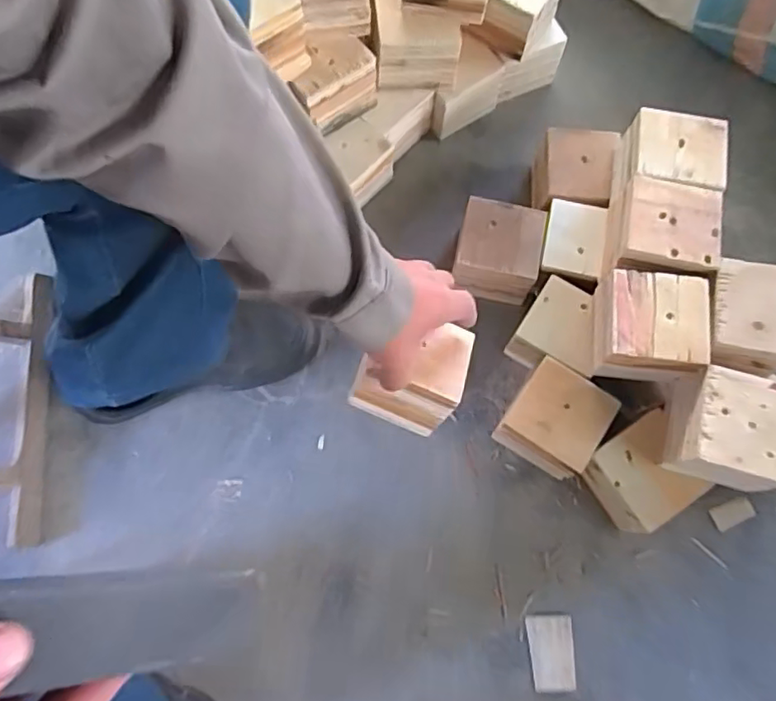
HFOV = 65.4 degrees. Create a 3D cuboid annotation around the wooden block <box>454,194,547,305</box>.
[{"bbox_3d":[0.126,-0.117,0.722,0.102,0.074,0.097,12,73,2],"label":"wooden block"}]

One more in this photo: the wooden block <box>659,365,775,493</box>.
[{"bbox_3d":[0.330,0.075,0.589,0.102,0.078,0.100,18,74,4],"label":"wooden block"}]

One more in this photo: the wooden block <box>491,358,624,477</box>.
[{"bbox_3d":[0.180,0.076,0.670,0.097,0.082,0.095,33,75,8],"label":"wooden block"}]

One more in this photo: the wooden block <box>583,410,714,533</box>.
[{"bbox_3d":[0.267,0.135,0.651,0.103,0.088,0.096,-33,77,-10],"label":"wooden block"}]

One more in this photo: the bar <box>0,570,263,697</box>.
[{"bbox_3d":[-0.120,0.107,0.235,0.137,0.004,0.040,10,72,-22],"label":"bar"}]

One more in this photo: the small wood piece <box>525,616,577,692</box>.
[{"bbox_3d":[0.173,0.318,0.634,0.047,0.012,0.070,-2,73,-3],"label":"small wood piece"}]

